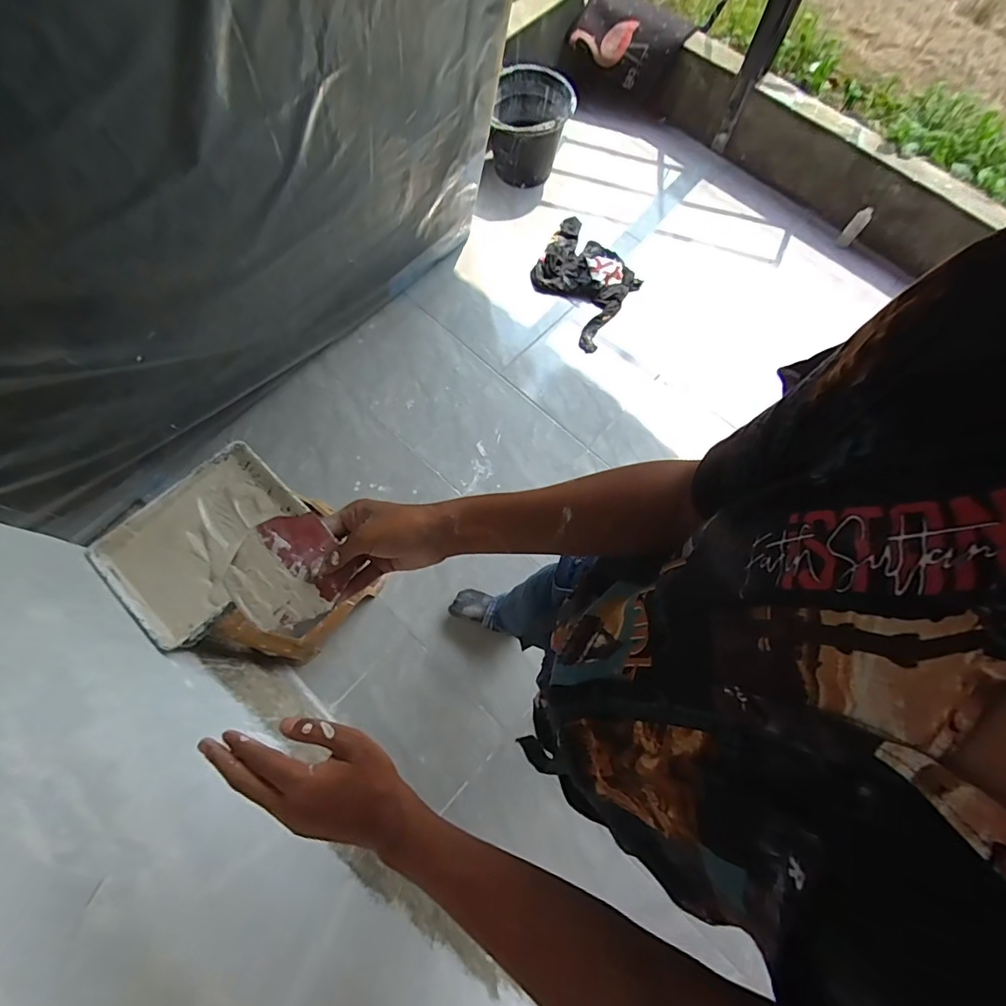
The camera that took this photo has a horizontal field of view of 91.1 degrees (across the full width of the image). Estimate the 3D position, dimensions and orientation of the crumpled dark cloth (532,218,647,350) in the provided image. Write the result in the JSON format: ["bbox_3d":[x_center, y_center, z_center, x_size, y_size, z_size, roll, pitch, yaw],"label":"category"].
[{"bbox_3d":[0.287,-0.793,1.754,0.320,0.042,0.449,-35,75,-11],"label":"crumpled dark cloth"}]

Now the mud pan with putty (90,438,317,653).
[{"bbox_3d":[-0.588,0.064,0.982,0.273,0.057,0.348,42,76,12],"label":"mud pan with putty"}]

